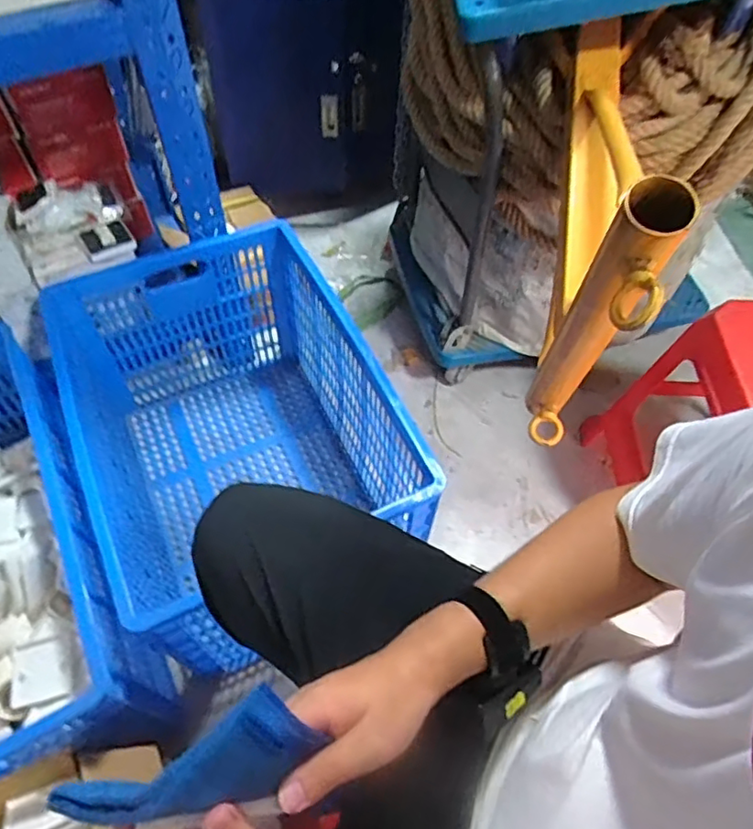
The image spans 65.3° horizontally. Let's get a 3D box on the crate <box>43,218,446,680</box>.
[{"bbox_3d":[-0.287,0.047,1.143,0.535,0.430,0.682,-20,59,-14],"label":"crate"}]

